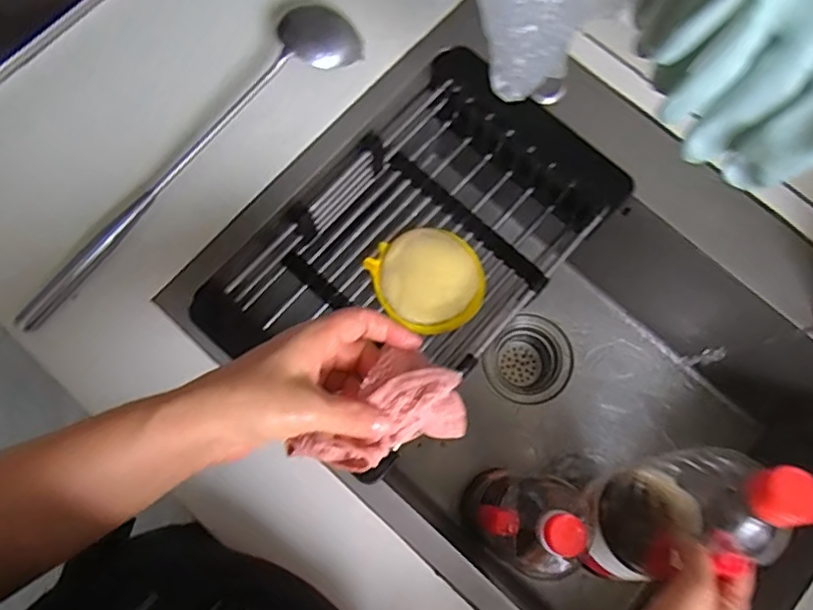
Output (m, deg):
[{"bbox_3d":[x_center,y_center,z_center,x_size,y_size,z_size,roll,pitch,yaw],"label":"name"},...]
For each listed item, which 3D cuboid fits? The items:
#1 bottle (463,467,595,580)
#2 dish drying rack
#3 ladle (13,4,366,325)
[{"bbox_3d":[0.112,0.208,0.566,0.085,0.241,0.084,33,78,7],"label":"bottle"},{"bbox_3d":[0.013,-0.052,0.595,0.231,0.082,0.391,41,79,8],"label":"dish drying rack"},{"bbox_3d":[-0.184,-0.138,0.546,0.070,0.039,0.385,38,79,8],"label":"ladle"}]

